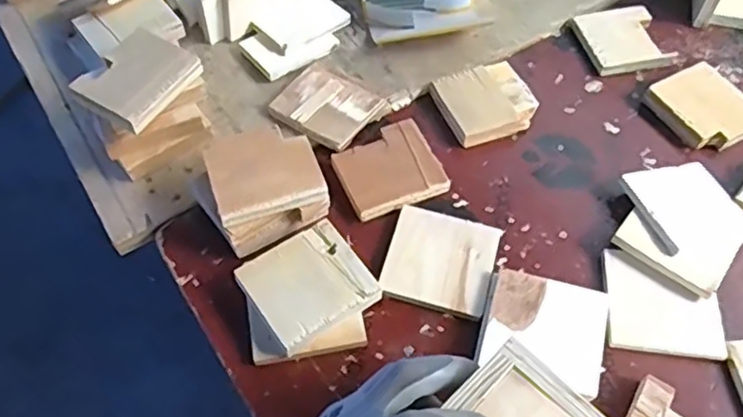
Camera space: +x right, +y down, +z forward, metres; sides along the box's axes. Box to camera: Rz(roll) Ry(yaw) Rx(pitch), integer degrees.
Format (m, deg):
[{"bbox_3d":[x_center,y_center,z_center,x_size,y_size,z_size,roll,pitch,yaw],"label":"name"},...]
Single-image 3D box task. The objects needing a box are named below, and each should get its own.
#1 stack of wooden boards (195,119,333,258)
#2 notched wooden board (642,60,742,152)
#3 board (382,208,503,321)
[{"bbox_3d":[-0.097,-0.020,0.564,0.102,0.057,0.087,-27,63,-15],"label":"stack of wooden boards"},{"bbox_3d":[0.341,-0.103,0.655,0.081,0.025,0.094,-27,63,-15],"label":"notched wooden board"},{"bbox_3d":[0.061,0.046,0.562,0.090,0.013,0.086,14,60,8],"label":"board"}]

